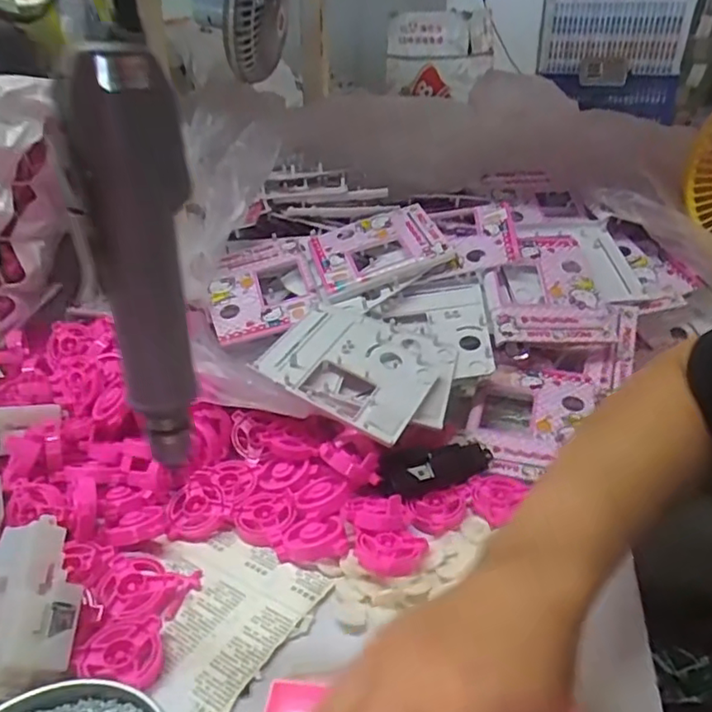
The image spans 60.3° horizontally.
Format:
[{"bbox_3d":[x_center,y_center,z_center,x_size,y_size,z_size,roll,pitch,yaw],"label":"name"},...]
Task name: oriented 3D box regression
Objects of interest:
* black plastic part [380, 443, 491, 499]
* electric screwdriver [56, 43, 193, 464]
[{"bbox_3d":[0.070,0.092,0.521,0.097,0.028,0.027,-13,30,-24],"label":"black plastic part"},{"bbox_3d":[-0.093,-0.038,0.273,0.041,0.178,0.030,-8,29,-15],"label":"electric screwdriver"}]

